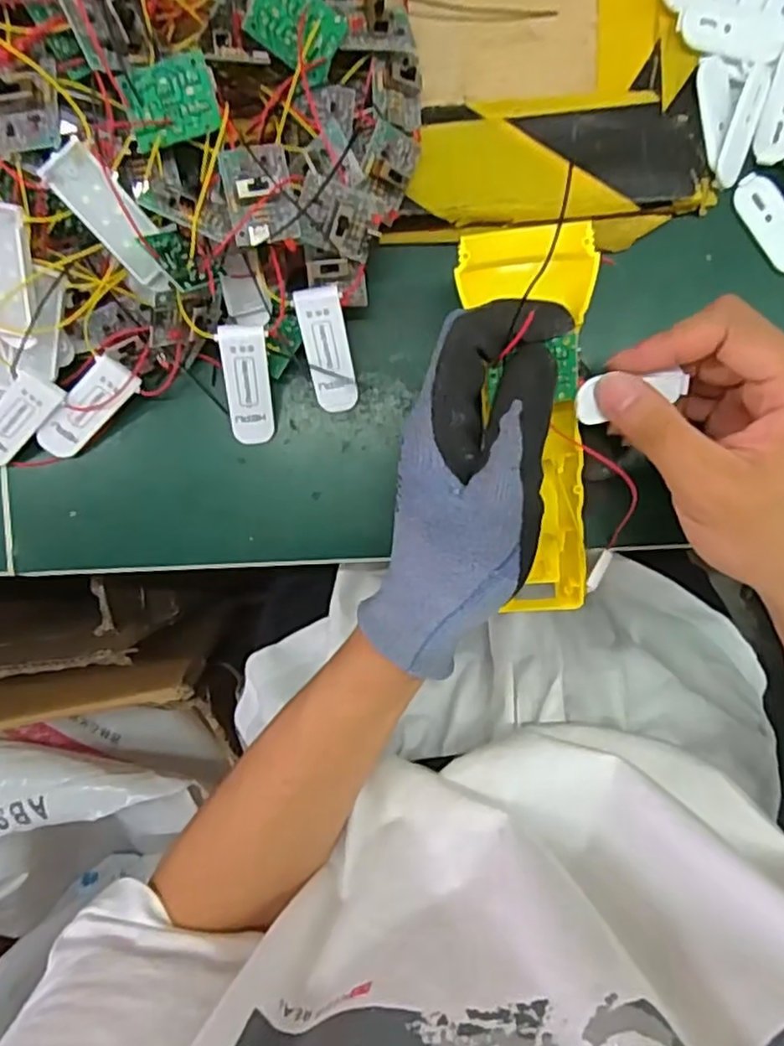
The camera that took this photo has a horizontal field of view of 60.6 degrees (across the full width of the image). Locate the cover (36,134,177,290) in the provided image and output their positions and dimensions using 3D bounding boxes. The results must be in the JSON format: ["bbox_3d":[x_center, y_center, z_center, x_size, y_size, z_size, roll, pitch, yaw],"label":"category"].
[{"bbox_3d":[-0.106,-0.116,0.260,0.020,0.010,0.058,-34,125,4],"label":"cover"}]

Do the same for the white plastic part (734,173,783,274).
[{"bbox_3d":[0.179,-0.139,0.313,0.020,0.005,0.050,-36,92,2],"label":"white plastic part"}]

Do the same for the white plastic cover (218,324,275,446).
[{"bbox_3d":[-0.066,-0.062,0.307,0.019,0.007,0.057,-1,127,-1],"label":"white plastic cover"}]

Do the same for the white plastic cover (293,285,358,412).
[{"bbox_3d":[-0.029,-0.078,0.307,0.020,0.004,0.057,-10,125,0],"label":"white plastic cover"}]

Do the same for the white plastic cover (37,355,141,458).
[{"bbox_3d":[-0.142,-0.052,0.312,0.056,0.005,0.021,-43,122,16],"label":"white plastic cover"}]

